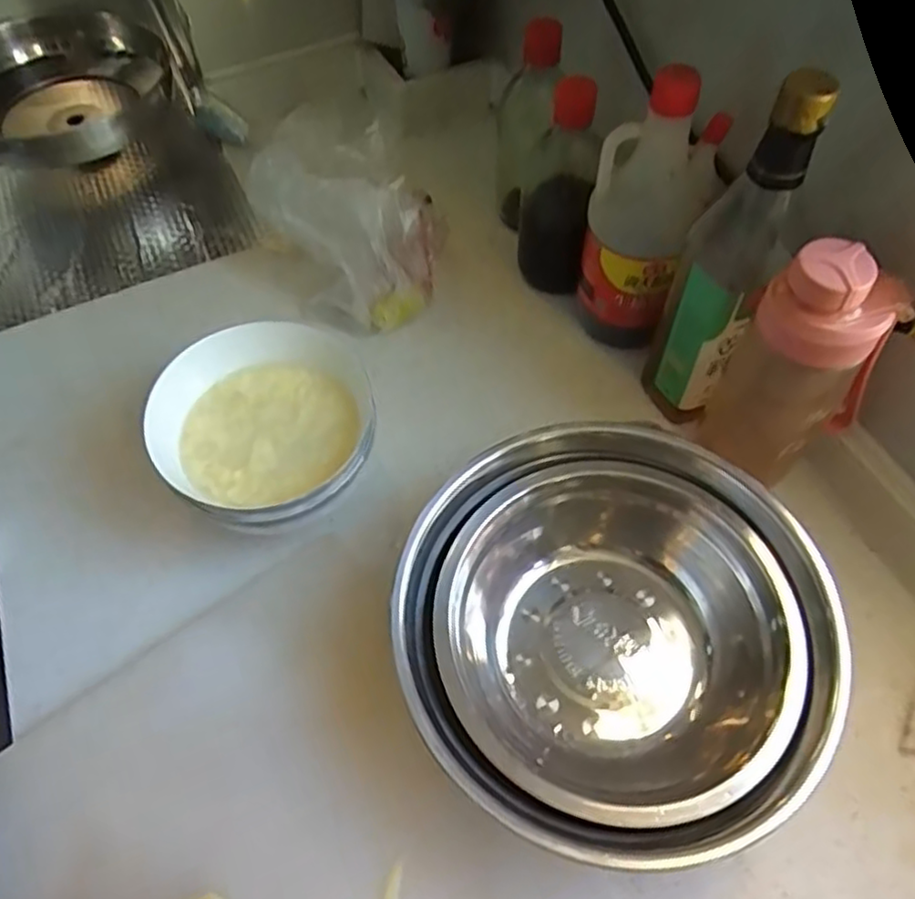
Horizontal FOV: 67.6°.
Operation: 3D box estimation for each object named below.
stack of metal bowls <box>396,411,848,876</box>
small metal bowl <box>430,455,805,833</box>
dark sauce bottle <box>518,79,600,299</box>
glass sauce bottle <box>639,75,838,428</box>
[{"bbox_3d":[0.099,0.108,0.427,0.242,0.084,0.241,-34,63,-18],"label":"stack of metal bowls"},{"bbox_3d":[0.094,0.117,0.429,0.205,0.070,0.208,-1,58,1],"label":"small metal bowl"},{"bbox_3d":[0.081,-0.206,0.562,0.058,0.171,0.063,3,59,4],"label":"dark sauce bottle"},{"bbox_3d":[0.172,-0.112,0.447,0.055,0.245,0.048,22,62,15],"label":"glass sauce bottle"}]

